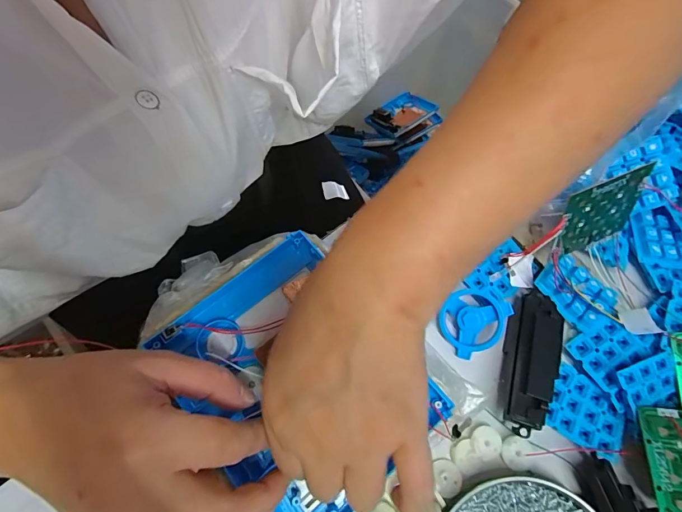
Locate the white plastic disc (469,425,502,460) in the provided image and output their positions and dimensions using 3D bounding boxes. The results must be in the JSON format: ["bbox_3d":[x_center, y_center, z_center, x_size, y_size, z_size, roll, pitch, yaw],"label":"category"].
[{"bbox_3d":[0.106,0.136,0.284,0.023,0.004,0.022,2,70,-4],"label":"white plastic disc"}]

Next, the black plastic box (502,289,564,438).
[{"bbox_3d":[0.145,0.078,0.290,0.040,0.028,0.104,18,69,2],"label":"black plastic box"}]

